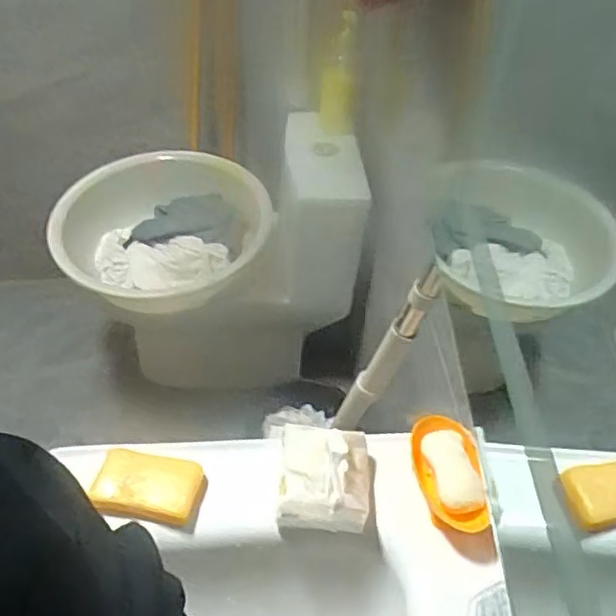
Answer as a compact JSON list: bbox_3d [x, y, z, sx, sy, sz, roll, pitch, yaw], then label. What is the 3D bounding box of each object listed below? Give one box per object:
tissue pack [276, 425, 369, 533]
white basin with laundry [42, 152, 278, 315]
[{"bbox_3d":[0.017,0.169,0.644,0.090,0.045,0.098,6,47,4],"label":"tissue pack"},{"bbox_3d":[-0.328,-0.181,1.415,0.453,0.109,0.443,1,47,-1],"label":"white basin with laundry"}]

